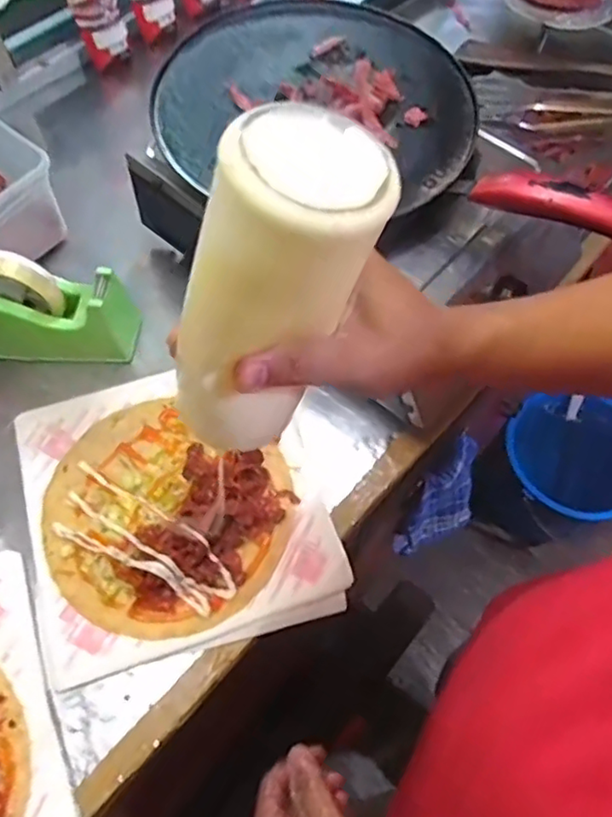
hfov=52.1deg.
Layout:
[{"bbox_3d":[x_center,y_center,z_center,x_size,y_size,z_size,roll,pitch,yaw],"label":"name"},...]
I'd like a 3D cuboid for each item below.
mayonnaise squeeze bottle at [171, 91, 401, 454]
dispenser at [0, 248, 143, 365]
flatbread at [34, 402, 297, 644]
[{"bbox_3d":[-0.019,-0.039,0.288,0.065,0.170,0.058,-23,64,-30],"label":"mayonnaise squeeze bottle"},{"bbox_3d":[-0.250,-0.097,0.590,0.163,0.107,0.067,-1,62,-2],"label":"dispenser"},{"bbox_3d":[-0.123,0.089,0.535,0.206,0.022,0.187,21,63,9],"label":"flatbread"}]

